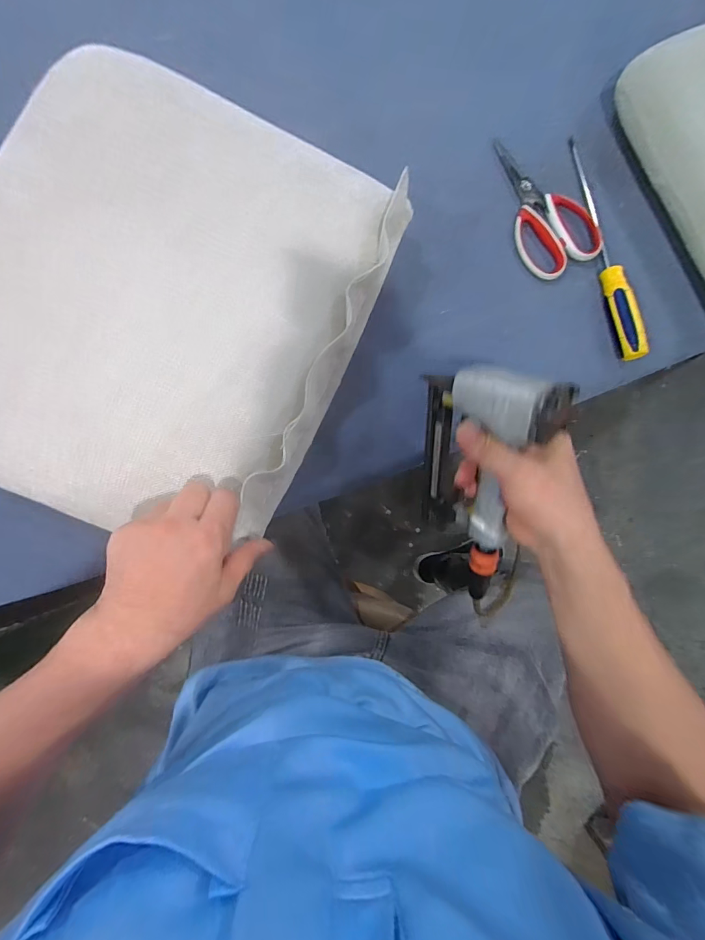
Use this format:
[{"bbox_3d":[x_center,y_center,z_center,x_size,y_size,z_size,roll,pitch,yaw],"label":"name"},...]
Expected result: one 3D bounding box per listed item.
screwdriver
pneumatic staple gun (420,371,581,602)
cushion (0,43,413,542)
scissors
[{"bbox_3d":[0.304,-0.272,0.469,0.024,0.032,0.285,-8,85,-6],"label":"screwdriver"},{"bbox_3d":[0.127,0.003,0.396,0.050,0.247,0.124,-24,47,-25],"label":"pneumatic staple gun"},{"bbox_3d":[-0.185,-0.158,0.379,0.364,0.054,0.411,23,83,-3],"label":"cushion"},{"bbox_3d":[0.224,-0.322,0.472,0.096,0.013,0.178,-27,87,-7],"label":"scissors"}]

